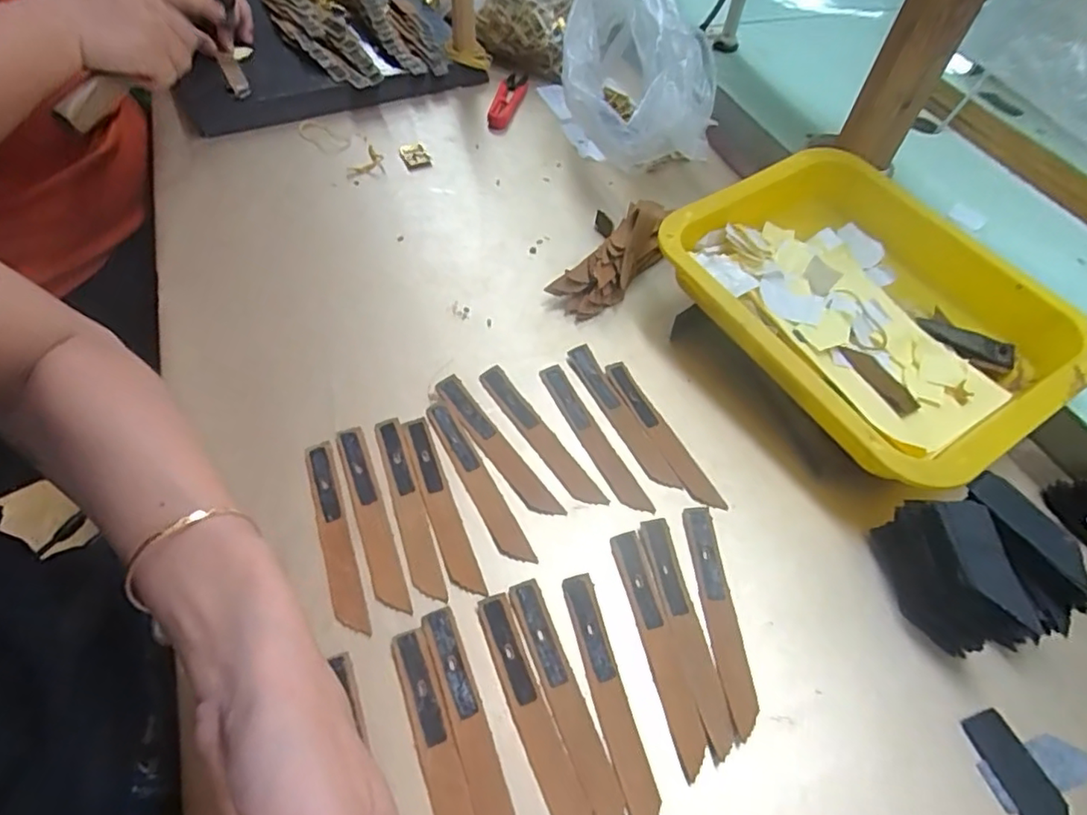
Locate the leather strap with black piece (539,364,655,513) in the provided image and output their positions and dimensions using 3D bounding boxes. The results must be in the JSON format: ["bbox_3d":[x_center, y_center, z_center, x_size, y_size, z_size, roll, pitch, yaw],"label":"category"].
[{"bbox_3d":[0.033,0.019,0.398,0.017,0.005,0.124,-22,58,-19],"label":"leather strap with black piece"}]

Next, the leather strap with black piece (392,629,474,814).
[{"bbox_3d":[-0.049,0.167,0.283,0.018,0.004,0.122,-17,57,-15],"label":"leather strap with black piece"}]

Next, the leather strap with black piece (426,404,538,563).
[{"bbox_3d":[-0.041,0.044,0.375,0.016,0.004,0.123,-24,59,-19],"label":"leather strap with black piece"}]

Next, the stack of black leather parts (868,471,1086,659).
[{"bbox_3d":[0.237,0.088,0.330,0.072,0.056,0.078,-7,55,-9],"label":"stack of black leather parts"}]

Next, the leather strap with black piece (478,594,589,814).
[{"bbox_3d":[-0.005,0.153,0.296,0.019,0.004,0.124,-17,57,-16],"label":"leather strap with black piece"}]

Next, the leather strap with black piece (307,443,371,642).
[{"bbox_3d":[-0.122,0.073,0.349,0.017,0.005,0.123,-16,56,-15],"label":"leather strap with black piece"}]

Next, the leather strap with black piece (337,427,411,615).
[{"bbox_3d":[-0.104,0.064,0.356,0.017,0.005,0.122,-17,56,-15],"label":"leather strap with black piece"}]

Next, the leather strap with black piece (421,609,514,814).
[{"bbox_3d":[-0.035,0.159,0.290,0.016,0.004,0.123,-16,56,-15],"label":"leather strap with black piece"}]

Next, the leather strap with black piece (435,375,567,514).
[{"bbox_3d":[-0.031,0.024,0.390,0.021,0.004,0.122,-30,61,-23],"label":"leather strap with black piece"}]

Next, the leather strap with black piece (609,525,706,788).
[{"bbox_3d":[0.061,0.126,0.322,0.017,0.004,0.123,-9,55,-10],"label":"leather strap with black piece"}]

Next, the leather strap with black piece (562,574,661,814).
[{"bbox_3d":[0.033,0.146,0.304,0.017,0.004,0.124,-11,55,-11],"label":"leather strap with black piece"}]

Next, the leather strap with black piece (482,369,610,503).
[{"bbox_3d":[-0.003,0.017,0.397,0.020,0.005,0.123,-27,60,-21],"label":"leather strap with black piece"}]

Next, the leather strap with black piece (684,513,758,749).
[{"bbox_3d":[0.097,0.112,0.333,0.017,0.004,0.123,-2,54,-5],"label":"leather strap with black piece"}]

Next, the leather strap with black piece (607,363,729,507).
[{"bbox_3d":[0.078,0.016,0.402,0.017,0.005,0.123,-21,58,-18],"label":"leather strap with black piece"}]

